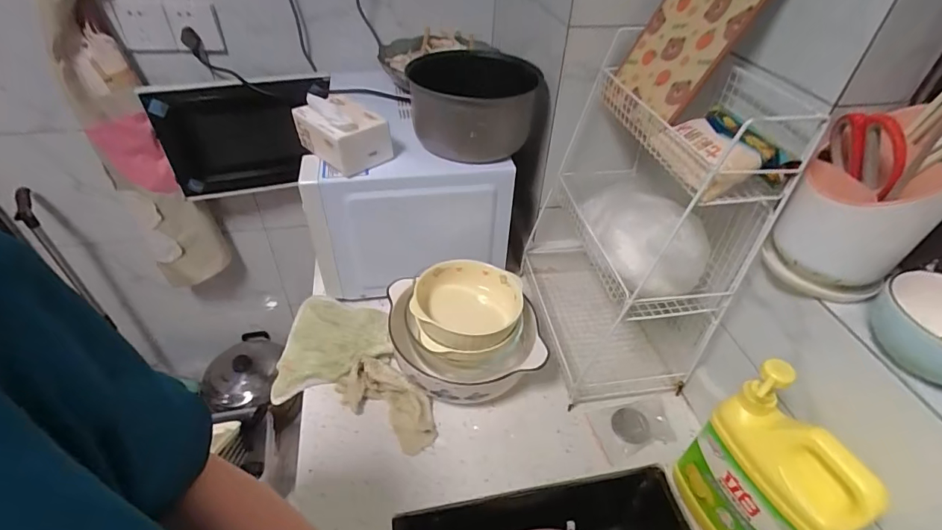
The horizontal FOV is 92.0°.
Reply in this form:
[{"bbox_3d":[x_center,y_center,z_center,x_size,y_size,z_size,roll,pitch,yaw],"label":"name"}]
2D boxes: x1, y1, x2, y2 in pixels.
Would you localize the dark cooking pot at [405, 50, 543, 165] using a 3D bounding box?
[{"bbox_3d":[0.006,-0.262,0.737,0.191,0.131,0.246,-2,41,-6],"label":"dark cooking pot"}]

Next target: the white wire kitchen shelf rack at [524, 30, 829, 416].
[{"bbox_3d":[0.232,-0.061,0.675,0.200,0.447,0.332,-6,42,-10],"label":"white wire kitchen shelf rack"}]

